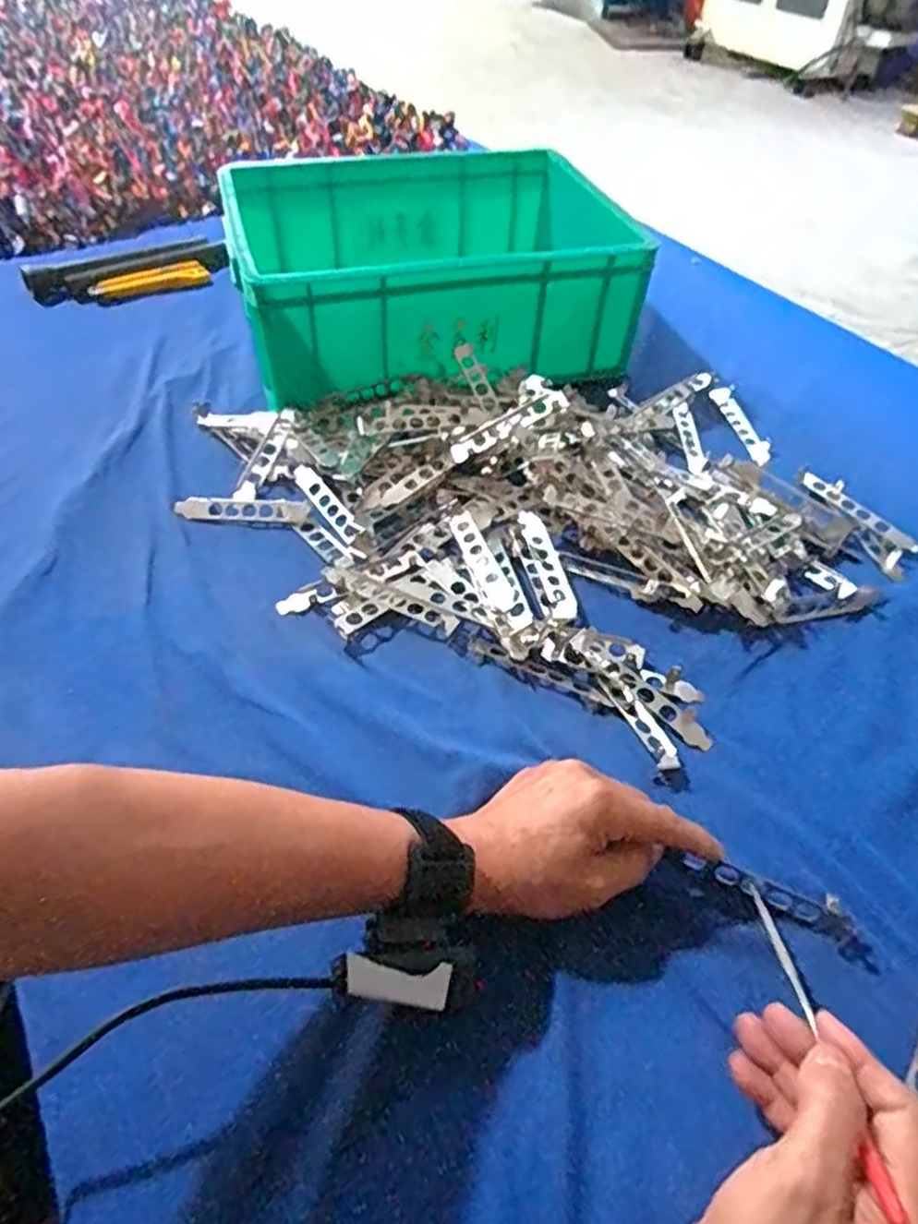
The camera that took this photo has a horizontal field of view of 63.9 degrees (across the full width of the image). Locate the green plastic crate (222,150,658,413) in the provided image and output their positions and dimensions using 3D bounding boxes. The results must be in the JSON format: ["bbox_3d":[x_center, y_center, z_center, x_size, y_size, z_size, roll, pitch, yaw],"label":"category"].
[{"bbox_3d":[-0.028,-0.389,0.828,0.425,0.131,0.321,-12,49,-13],"label":"green plastic crate"}]

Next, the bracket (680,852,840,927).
[{"bbox_3d":[0.174,0.159,0.423,0.086,0.012,0.016,17,51,12],"label":"bracket"}]

